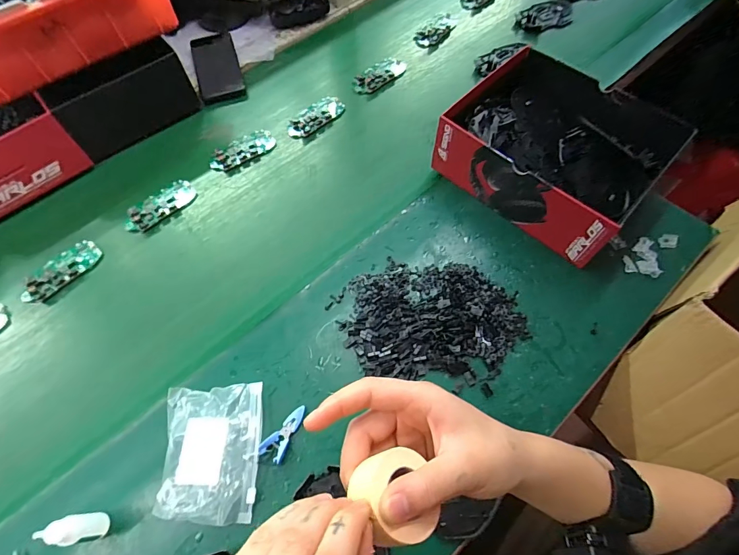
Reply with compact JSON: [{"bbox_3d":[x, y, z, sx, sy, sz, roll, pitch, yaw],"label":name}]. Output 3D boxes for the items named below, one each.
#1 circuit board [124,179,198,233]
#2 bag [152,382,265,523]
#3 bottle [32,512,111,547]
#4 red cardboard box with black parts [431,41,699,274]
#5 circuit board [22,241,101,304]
[{"bbox_3d":[-0.285,-0.098,0.541,0.043,0.013,0.098,40,70,20],"label":"circuit board"},{"bbox_3d":[-0.152,0.167,0.384,0.089,0.031,0.119,-1,62,1],"label":"bag"},{"bbox_3d":[-0.248,0.213,0.337,0.017,0.068,0.021,-6,62,-1],"label":"bottle"},{"bbox_3d":[0.231,-0.161,0.506,0.229,0.093,0.193,40,70,20],"label":"red cardboard box with black parts"},{"bbox_3d":[-0.390,-0.009,0.499,0.043,0.011,0.098,38,70,19],"label":"circuit board"}]

